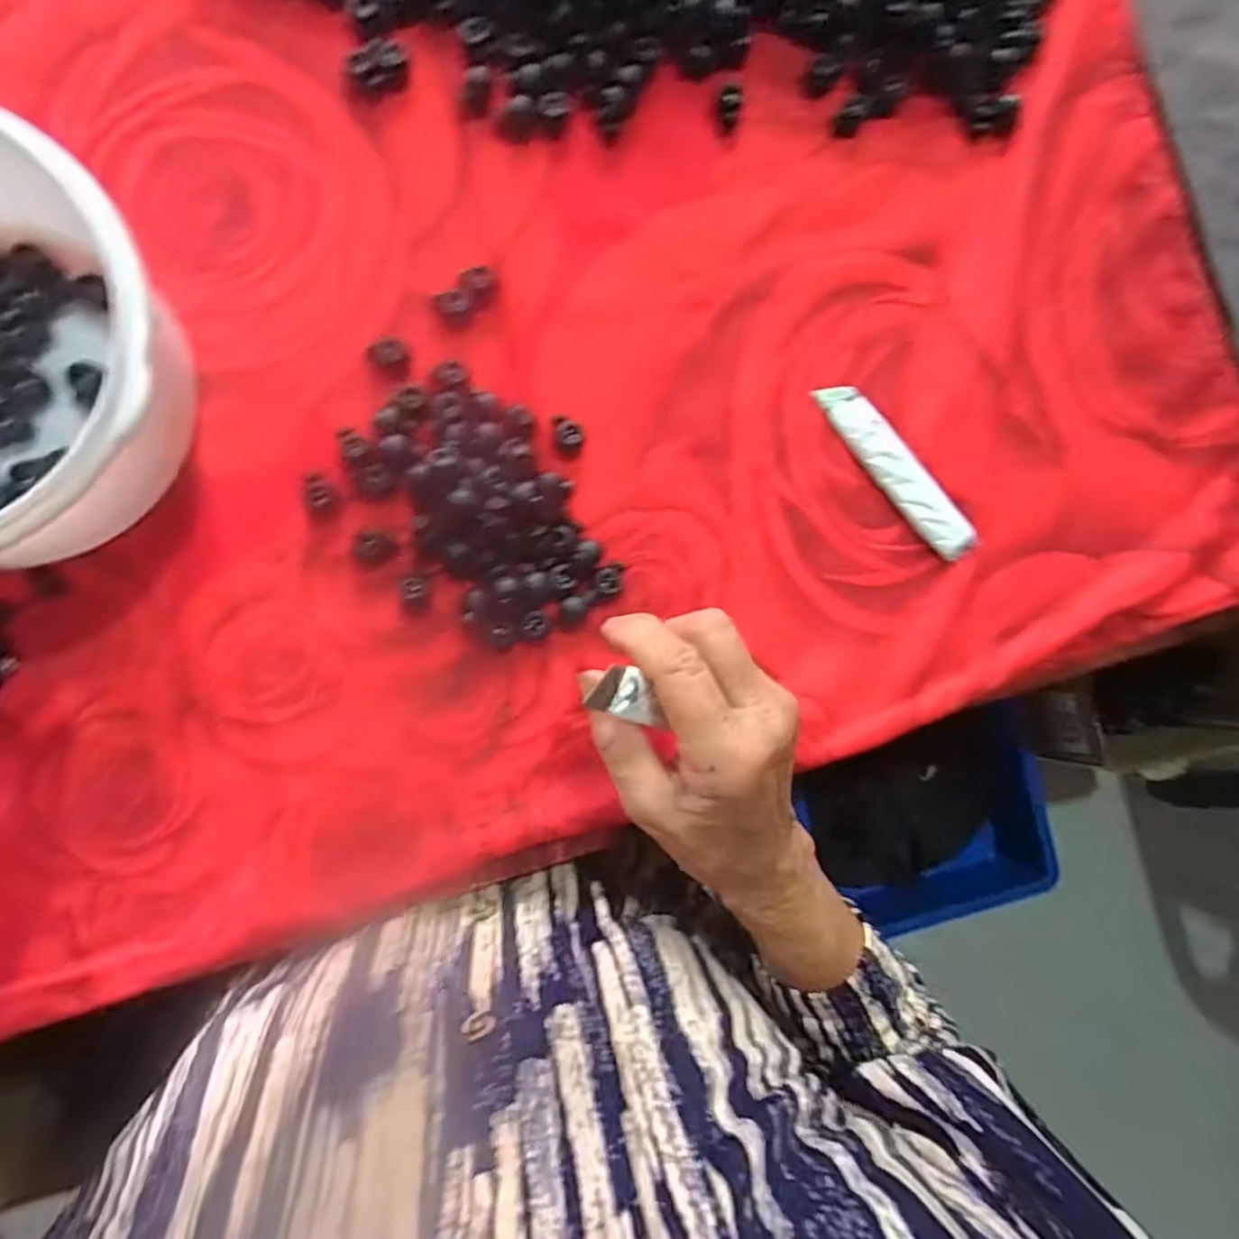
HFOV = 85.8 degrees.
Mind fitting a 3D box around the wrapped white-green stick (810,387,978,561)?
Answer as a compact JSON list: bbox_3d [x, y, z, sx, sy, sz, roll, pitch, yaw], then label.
[{"bbox_3d":[0.141,-0.076,0.339,0.020,0.010,0.109,-37,94,-8],"label":"wrapped white-green stick"}]

